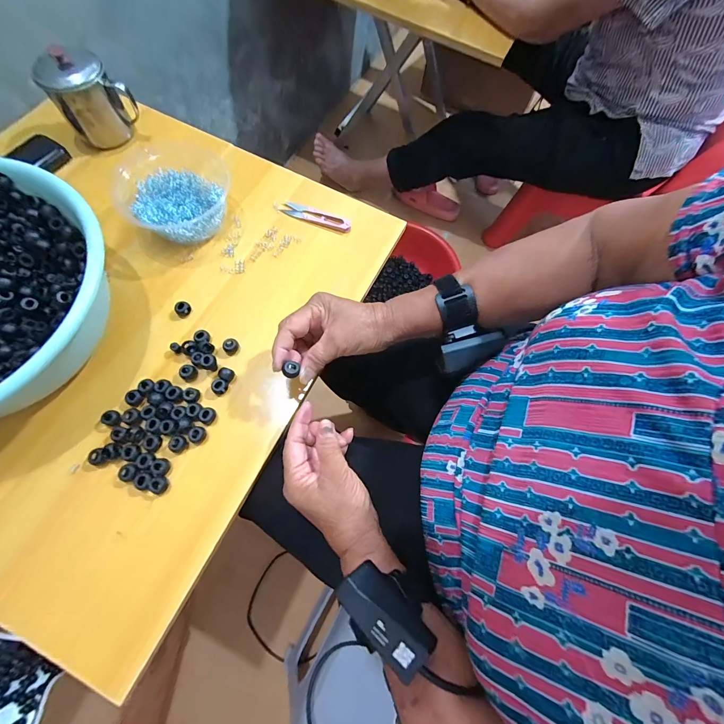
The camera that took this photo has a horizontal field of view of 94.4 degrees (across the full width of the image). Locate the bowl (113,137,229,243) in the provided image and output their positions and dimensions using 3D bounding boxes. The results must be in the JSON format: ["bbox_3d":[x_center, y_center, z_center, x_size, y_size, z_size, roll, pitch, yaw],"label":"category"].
[{"bbox_3d":[-0.241,-0.223,0.438,0.128,0.043,0.138,1,67,-2],"label":"bowl"}]

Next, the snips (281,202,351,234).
[{"bbox_3d":[-0.063,-0.204,0.471,0.098,0.009,0.023,18,68,5],"label":"snips"}]

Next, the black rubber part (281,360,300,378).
[{"bbox_3d":[-0.072,0.008,0.336,0.016,0.012,0.013,-30,72,-14],"label":"black rubber part"}]

